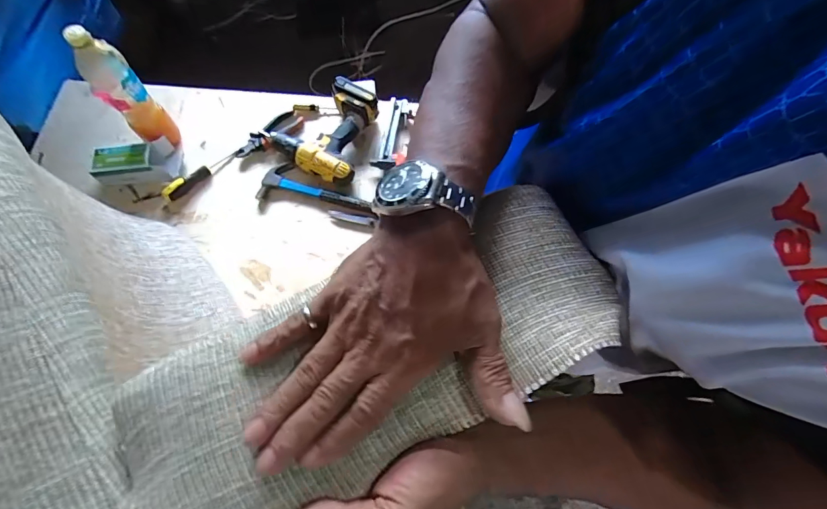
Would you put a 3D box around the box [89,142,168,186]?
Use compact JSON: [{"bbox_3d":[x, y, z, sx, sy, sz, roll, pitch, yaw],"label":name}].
[{"bbox_3d":[-0.603,-0.193,0.839,0.145,0.065,0.073,-7,70,-4],"label":"box"}]

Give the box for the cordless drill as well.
[{"bbox_3d":[-0.205,-0.282,0.876,0.202,0.071,0.223,16,70,5],"label":"cordless drill"}]

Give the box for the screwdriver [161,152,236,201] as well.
[{"bbox_3d":[-0.468,-0.176,0.858,0.028,0.033,0.166,42,74,13],"label":"screwdriver"}]

